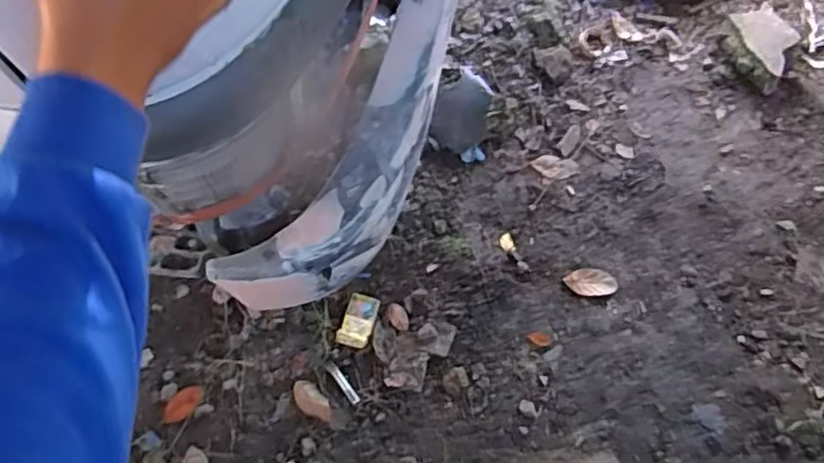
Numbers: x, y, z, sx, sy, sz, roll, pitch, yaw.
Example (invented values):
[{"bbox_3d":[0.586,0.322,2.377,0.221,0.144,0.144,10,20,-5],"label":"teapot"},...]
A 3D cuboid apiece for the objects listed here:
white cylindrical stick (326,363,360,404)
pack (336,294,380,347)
[{"bbox_3d":[-0.134,0.296,1.314,0.019,0.010,0.093,-35,71,-15],"label":"white cylindrical stick"},{"bbox_3d":[-0.106,0.179,1.352,0.062,0.032,0.105,19,67,7],"label":"pack"}]

